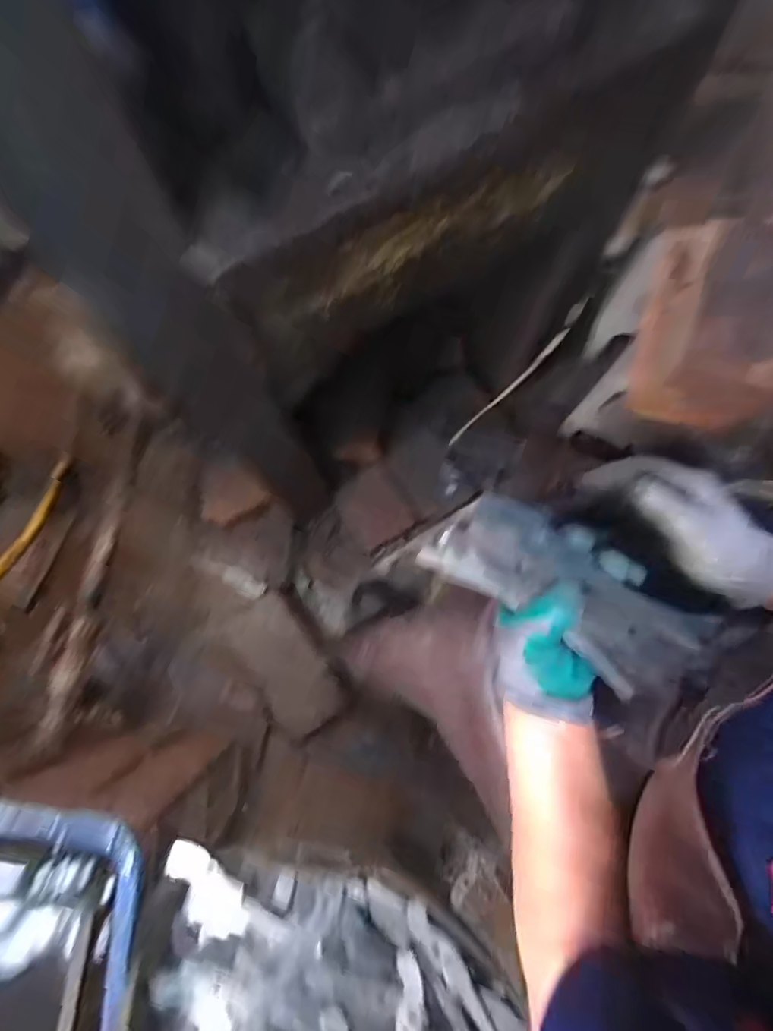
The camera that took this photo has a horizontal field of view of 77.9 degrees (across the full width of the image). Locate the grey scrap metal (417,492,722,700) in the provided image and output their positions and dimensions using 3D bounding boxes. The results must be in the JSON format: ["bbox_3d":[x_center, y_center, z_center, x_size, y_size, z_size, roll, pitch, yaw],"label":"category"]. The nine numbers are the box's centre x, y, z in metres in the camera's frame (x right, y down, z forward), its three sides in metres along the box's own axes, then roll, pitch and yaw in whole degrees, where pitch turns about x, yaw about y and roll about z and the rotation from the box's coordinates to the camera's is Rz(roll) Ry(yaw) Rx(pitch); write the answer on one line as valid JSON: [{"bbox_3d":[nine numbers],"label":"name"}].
[{"bbox_3d":[0.124,0.054,0.332,0.184,0.025,0.081,32,119,3],"label":"grey scrap metal"}]

